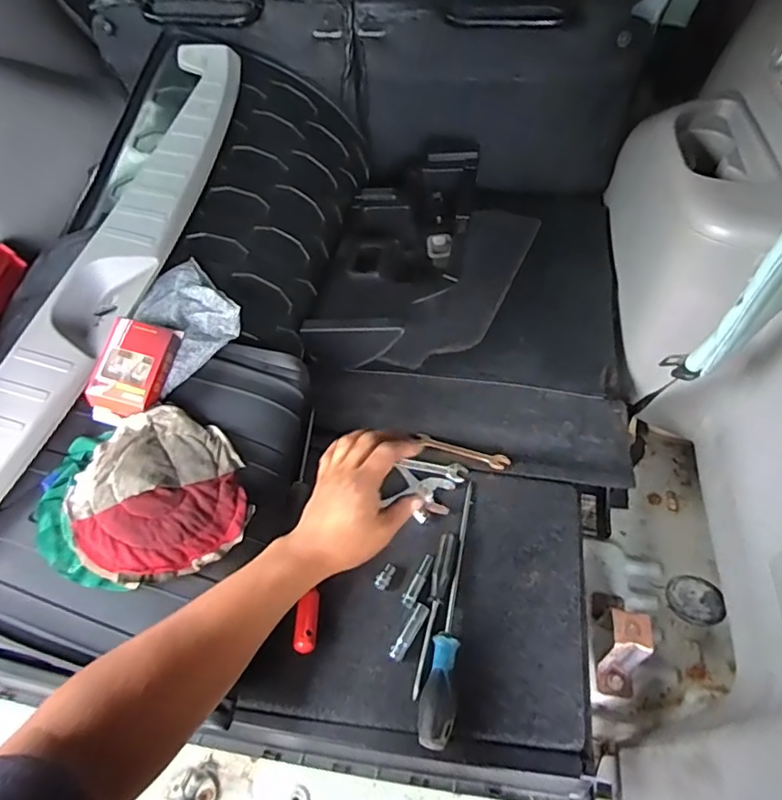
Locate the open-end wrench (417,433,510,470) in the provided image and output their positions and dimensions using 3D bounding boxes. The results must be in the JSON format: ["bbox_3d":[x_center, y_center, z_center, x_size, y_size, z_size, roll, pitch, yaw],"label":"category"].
[{"bbox_3d":[0.098,0.071,0.755,0.131,0.007,0.027,13,39,20],"label":"open-end wrench"}]

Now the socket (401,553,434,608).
[{"bbox_3d":[0.032,0.211,0.637,0.016,0.011,0.062,24,57,20],"label":"socket"}]

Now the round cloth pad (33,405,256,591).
[{"bbox_3d":[-0.263,0.100,0.571,0.202,0.026,0.177,-18,71,-9],"label":"round cloth pad"}]

